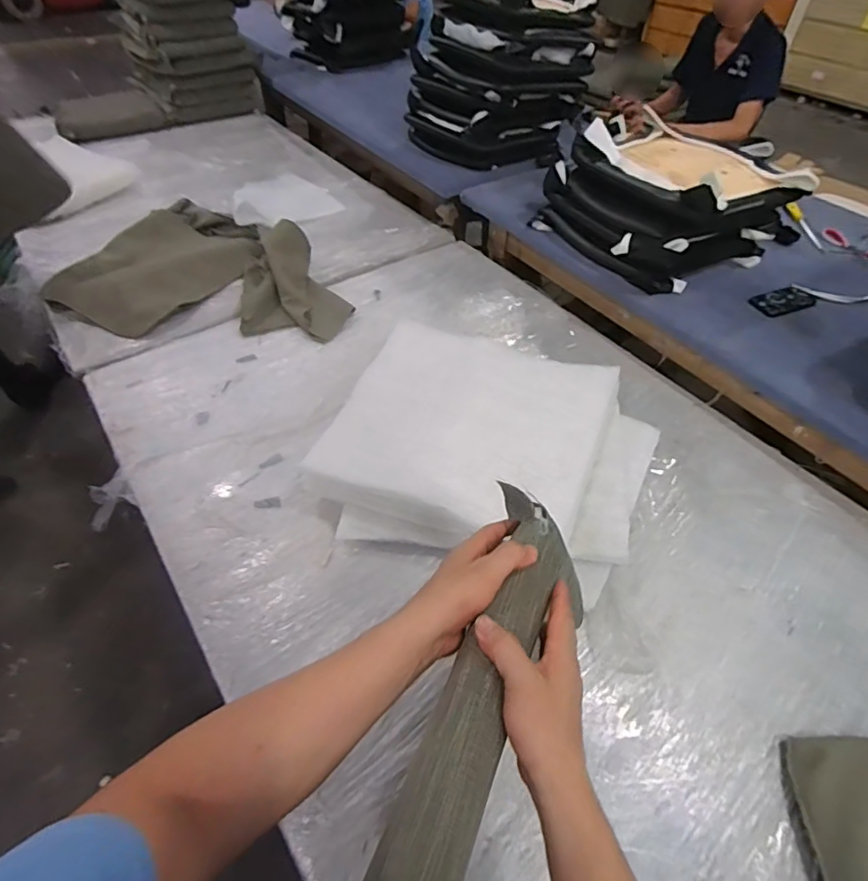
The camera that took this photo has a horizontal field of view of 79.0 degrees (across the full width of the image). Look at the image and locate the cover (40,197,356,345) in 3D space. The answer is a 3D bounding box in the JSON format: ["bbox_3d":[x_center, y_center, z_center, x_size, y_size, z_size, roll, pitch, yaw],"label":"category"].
[{"bbox_3d":[-0.641,-0.471,1.503,0.817,0.116,0.572,22,52,18],"label":"cover"}]

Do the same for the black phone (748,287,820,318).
[{"bbox_3d":[0.886,-0.355,1.339,0.153,0.012,0.087,-17,51,-16],"label":"black phone"}]

